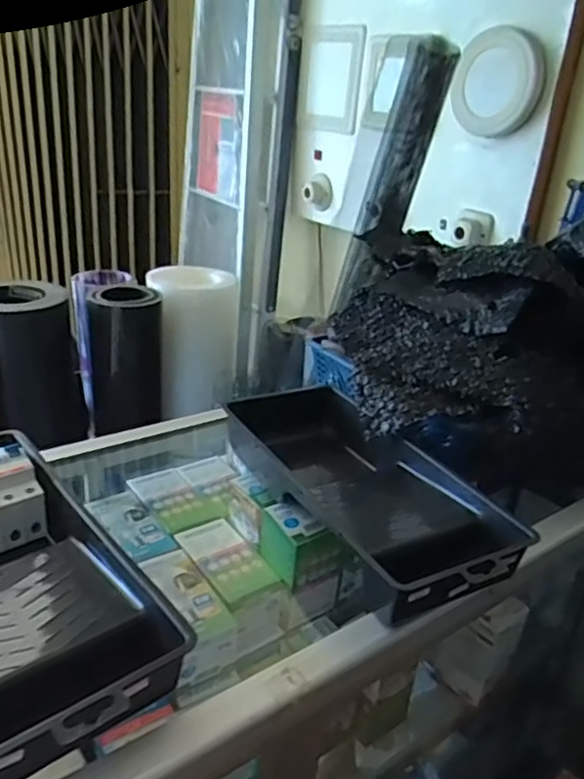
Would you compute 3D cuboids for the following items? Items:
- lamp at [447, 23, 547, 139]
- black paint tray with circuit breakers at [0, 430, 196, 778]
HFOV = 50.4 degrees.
[{"bbox_3d":[0.446,-0.675,1.361,0.028,0.218,0.221,-8,29,-45],"label":"lamp"},{"bbox_3d":[-0.216,0.135,0.452,0.147,0.067,0.342,-16,32,-38],"label":"black paint tray with circuit breakers"}]

